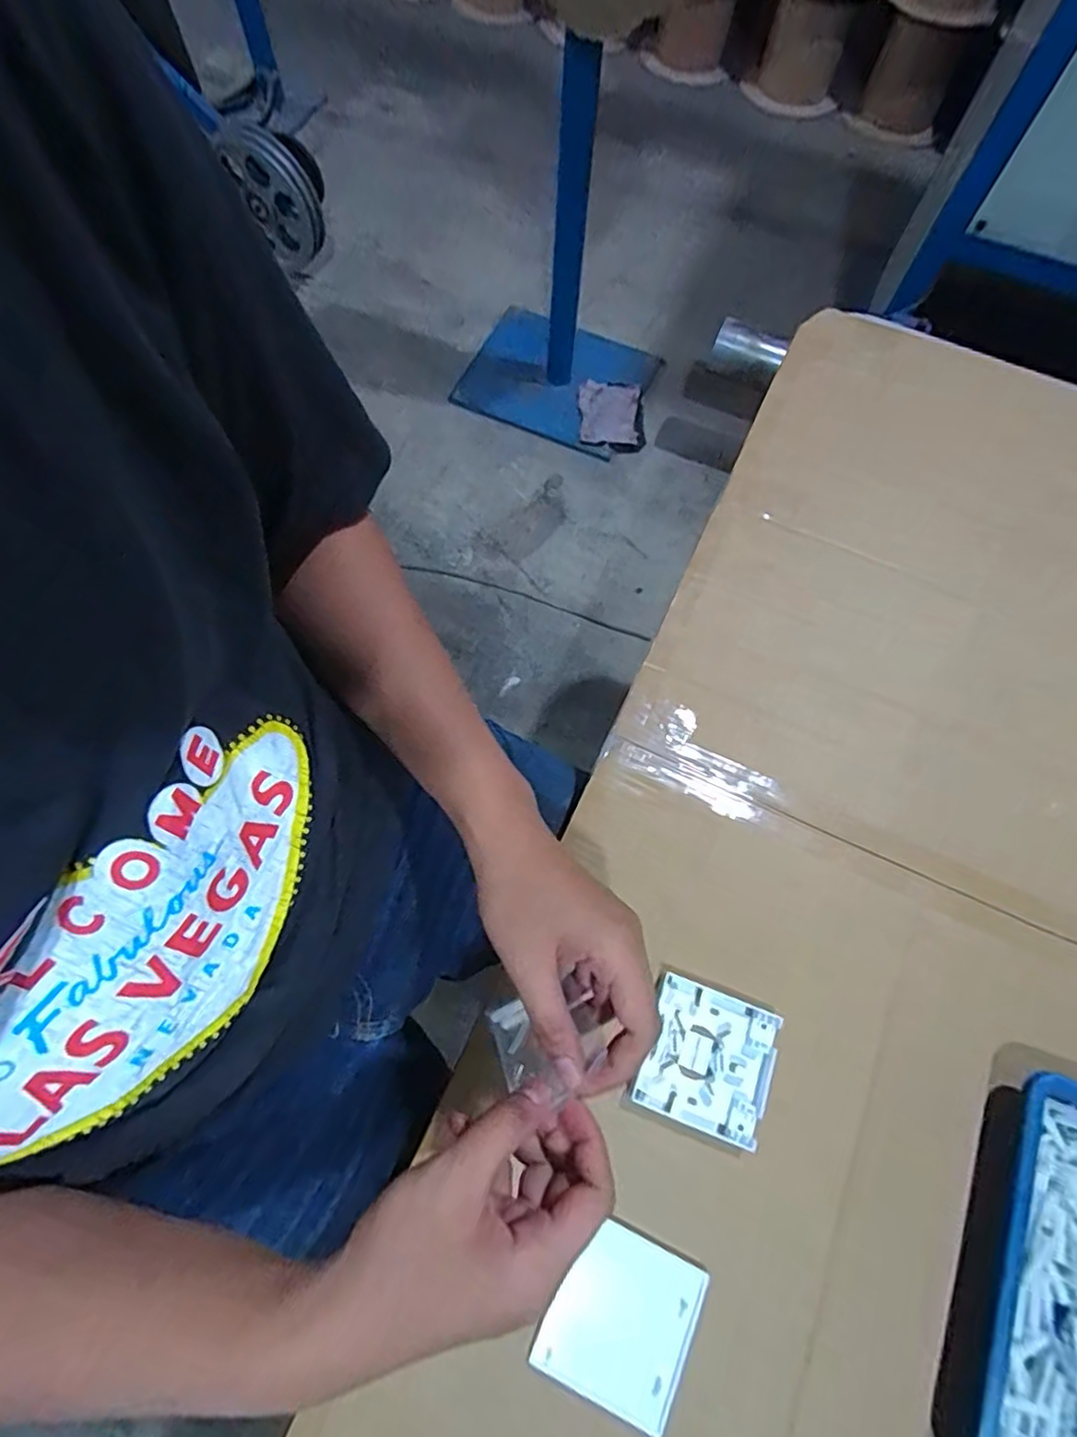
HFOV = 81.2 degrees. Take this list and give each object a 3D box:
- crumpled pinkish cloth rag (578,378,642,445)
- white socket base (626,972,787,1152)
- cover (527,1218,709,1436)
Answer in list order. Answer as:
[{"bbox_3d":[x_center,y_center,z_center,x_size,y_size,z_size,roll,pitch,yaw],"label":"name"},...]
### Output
[{"bbox_3d":[0.181,-0.794,1.629,0.155,0.022,0.168,3,86,7],"label":"crumpled pinkish cloth rag"},{"bbox_3d":[0.119,0.240,0.445,0.086,0.011,0.087,20,70,6],"label":"white socket base"},{"bbox_3d":[0.051,0.369,0.386,0.085,0.007,0.085,25,71,8],"label":"cover"}]

